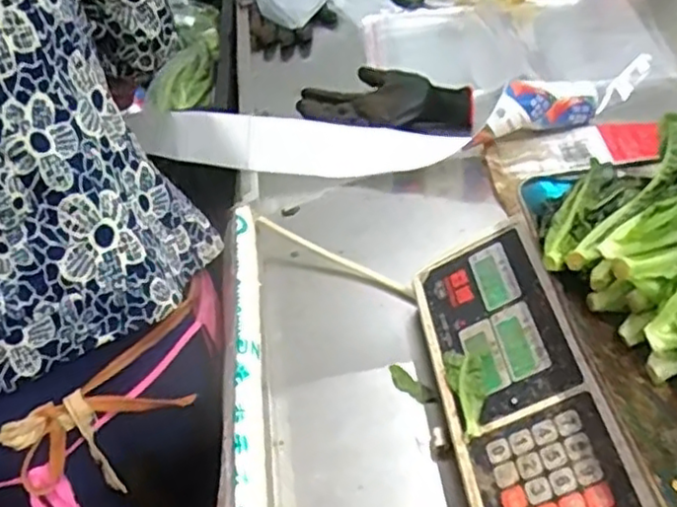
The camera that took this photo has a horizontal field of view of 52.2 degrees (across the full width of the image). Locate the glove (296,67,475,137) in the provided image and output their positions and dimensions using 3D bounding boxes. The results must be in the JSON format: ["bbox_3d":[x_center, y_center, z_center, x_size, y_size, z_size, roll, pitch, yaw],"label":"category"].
[{"bbox_3d":[0.058,-0.195,0.865,0.212,0.045,0.127,-3,45,6],"label":"glove"}]

